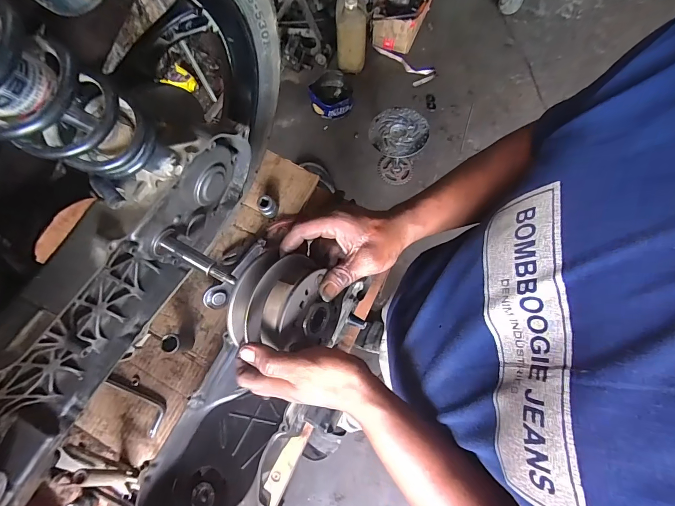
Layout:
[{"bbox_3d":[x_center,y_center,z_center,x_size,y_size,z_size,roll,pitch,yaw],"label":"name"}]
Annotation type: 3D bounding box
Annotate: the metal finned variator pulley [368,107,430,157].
[{"bbox_3d":[0.215,-0.432,1.252,0.202,0.030,0.192,-29,70,0],"label":"metal finned variator pulley"}]

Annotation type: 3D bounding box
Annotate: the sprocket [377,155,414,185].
[{"bbox_3d":[0.241,-0.347,1.476,0.147,0.022,0.125,9,76,11],"label":"sprocket"}]

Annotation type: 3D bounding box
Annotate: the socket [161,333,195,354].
[{"bbox_3d":[-0.256,0.146,0.564,0.025,0.064,0.030,1,73,1],"label":"socket"}]

